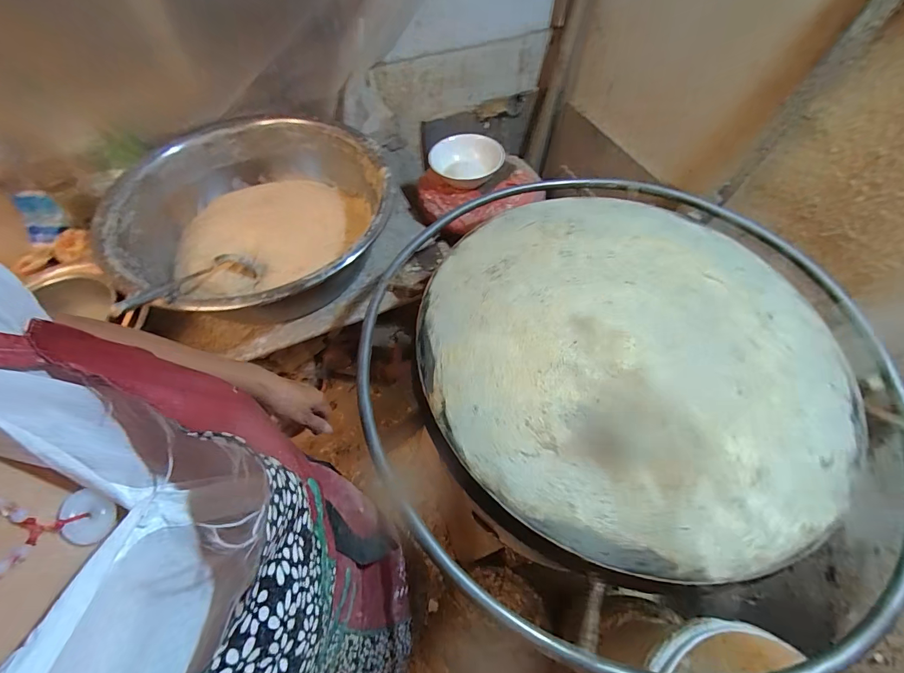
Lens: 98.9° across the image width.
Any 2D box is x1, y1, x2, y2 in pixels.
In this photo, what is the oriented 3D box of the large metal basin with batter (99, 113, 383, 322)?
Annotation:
[{"bbox_3d":[-0.438,-0.260,0.895,0.579,0.192,0.582,1,57,-1],"label":"large metal basin with batter"}]

